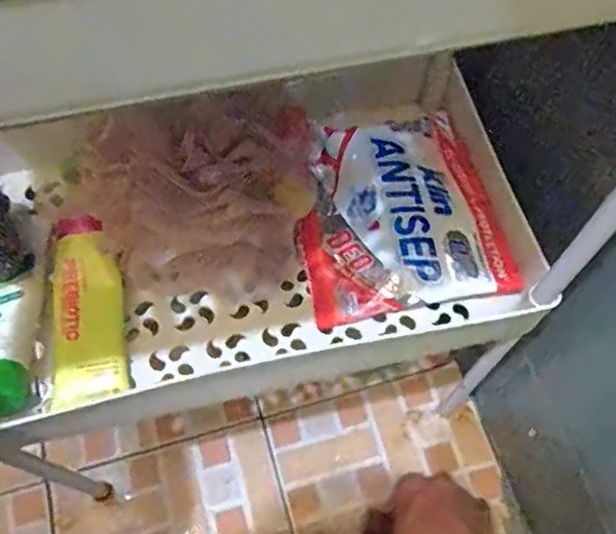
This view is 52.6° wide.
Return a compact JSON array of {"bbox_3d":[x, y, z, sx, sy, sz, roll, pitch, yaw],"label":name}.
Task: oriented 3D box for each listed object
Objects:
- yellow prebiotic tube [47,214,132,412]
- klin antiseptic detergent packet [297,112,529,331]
[{"bbox_3d":[-0.136,0.026,0.377,0.043,0.032,0.110,-6,82,-3],"label":"yellow prebiotic tube"},{"bbox_3d":[0.059,-0.036,0.411,0.130,0.030,0.132,-10,65,-5],"label":"klin antiseptic detergent packet"}]

